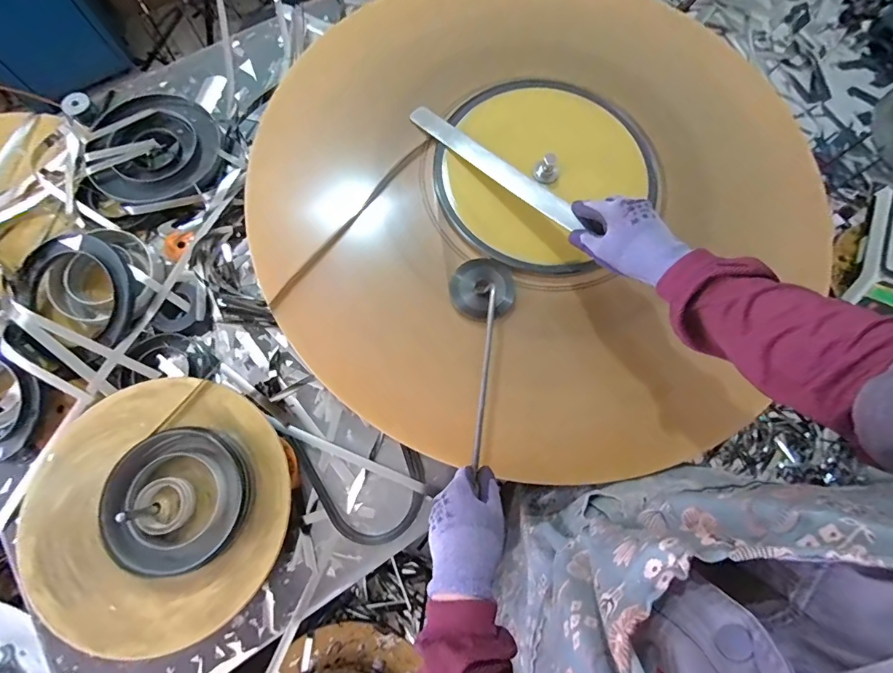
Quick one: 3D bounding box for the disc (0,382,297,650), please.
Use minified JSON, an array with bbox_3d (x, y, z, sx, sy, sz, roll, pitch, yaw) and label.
[{"bbox_3d":[-0.332,0.192,0.461,0.289,0.039,0.276,0,75,-2],"label":"disc"}]

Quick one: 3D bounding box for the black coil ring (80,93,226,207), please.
[{"bbox_3d":[-0.446,-0.292,0.630,0.190,0.016,0.183,0,75,-2],"label":"black coil ring"}]

